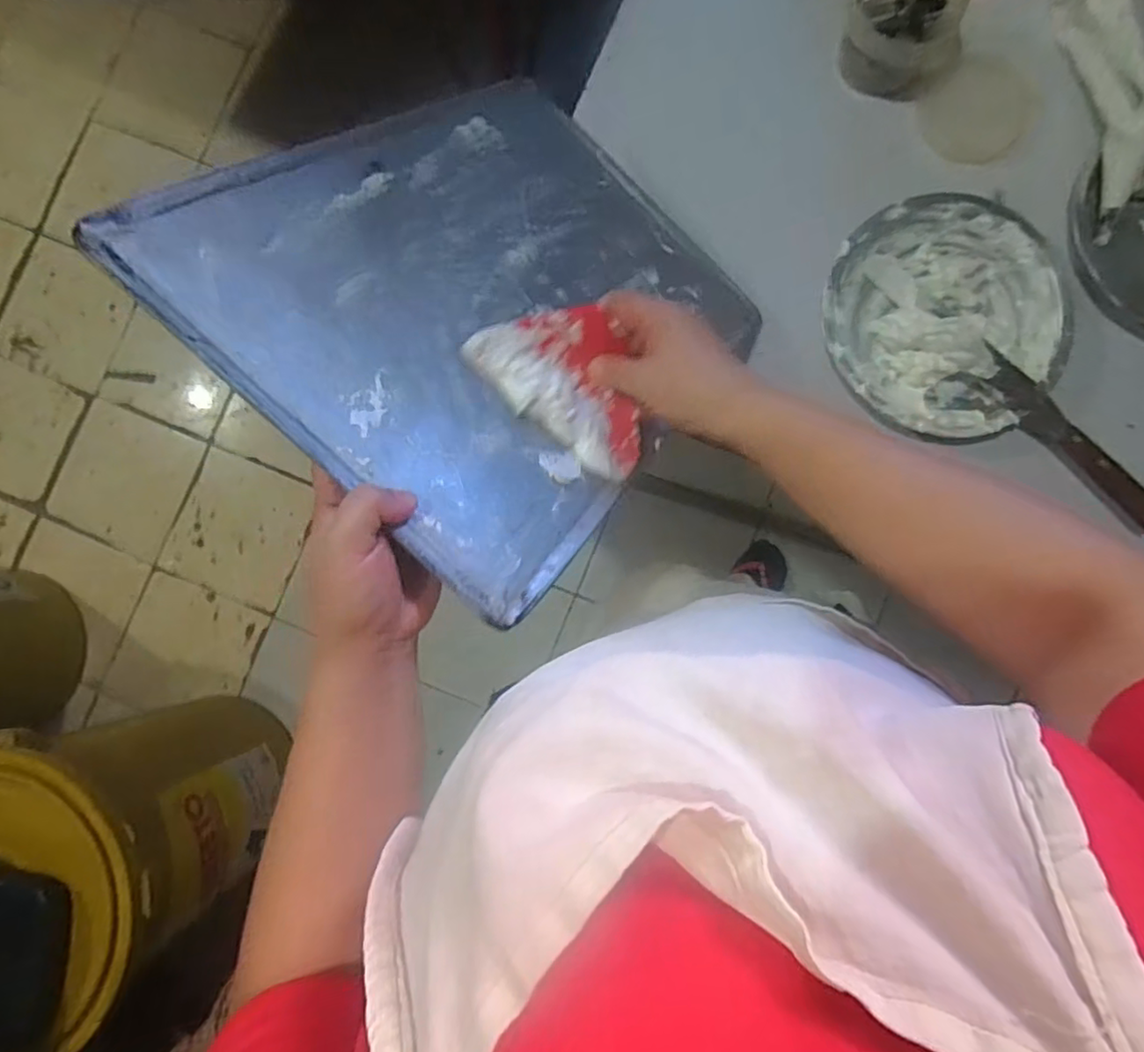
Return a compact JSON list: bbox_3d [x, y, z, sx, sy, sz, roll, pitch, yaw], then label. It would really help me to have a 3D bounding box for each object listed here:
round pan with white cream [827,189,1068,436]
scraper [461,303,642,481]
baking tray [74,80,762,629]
[{"bbox_3d":[0.370,-0.209,0.630,0.232,0.076,0.230,0,86,3],"label":"round pan with white cream"},{"bbox_3d":[0.001,-0.105,0.448,0.139,0.022,0.090,35,83,-14],"label":"scraper"},{"bbox_3d":[-0.043,-0.193,0.497,0.342,0.017,0.447,46,51,-4],"label":"baking tray"}]

